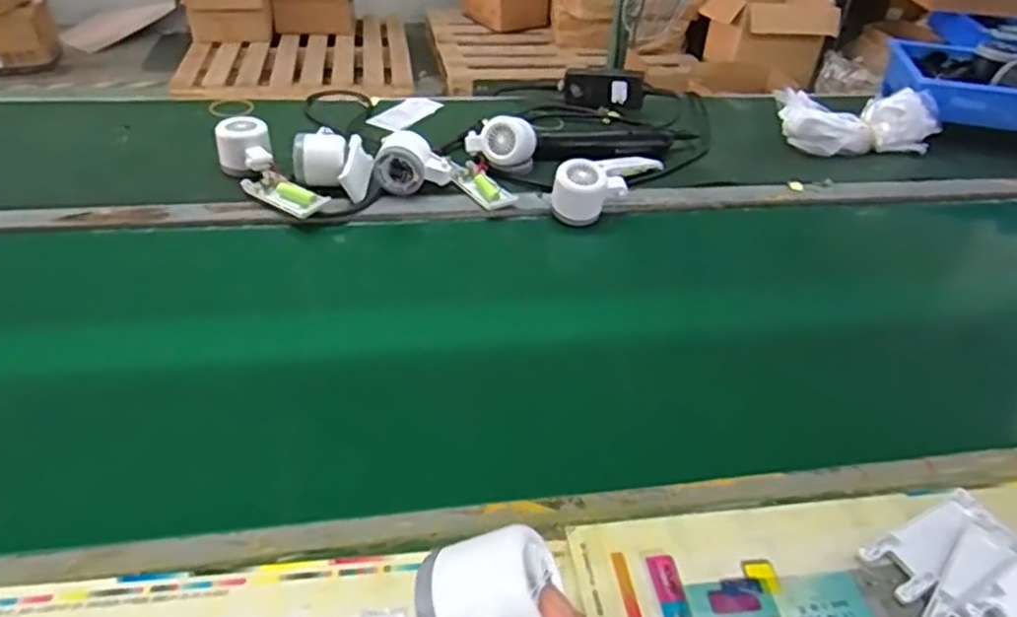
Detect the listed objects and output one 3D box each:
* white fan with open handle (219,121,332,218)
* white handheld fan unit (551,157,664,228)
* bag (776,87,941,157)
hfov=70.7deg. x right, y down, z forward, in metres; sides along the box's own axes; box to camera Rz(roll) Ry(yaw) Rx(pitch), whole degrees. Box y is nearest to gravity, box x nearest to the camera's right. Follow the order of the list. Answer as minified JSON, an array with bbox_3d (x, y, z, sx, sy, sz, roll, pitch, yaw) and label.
[{"bbox_3d":[-0.271,-0.160,0.809,0.059,0.051,0.167,-24,46,-30],"label":"white fan with open handle"},{"bbox_3d":[0.124,-0.160,0.862,0.065,0.063,0.176,26,43,26],"label":"white handheld fan unit"},{"bbox_3d":[0.484,-0.254,0.992,0.223,0.075,0.085,-4,38,-8],"label":"bag"}]

